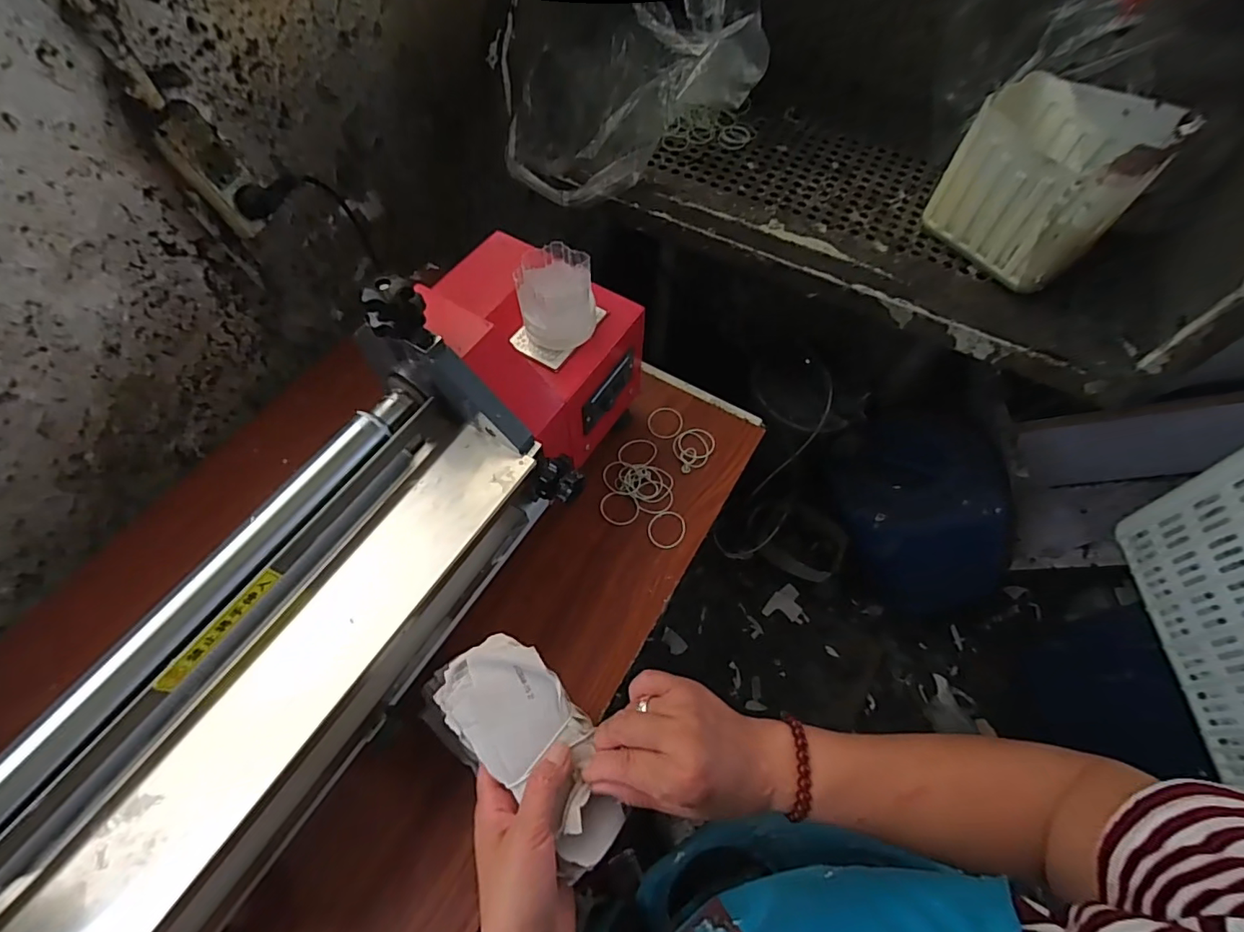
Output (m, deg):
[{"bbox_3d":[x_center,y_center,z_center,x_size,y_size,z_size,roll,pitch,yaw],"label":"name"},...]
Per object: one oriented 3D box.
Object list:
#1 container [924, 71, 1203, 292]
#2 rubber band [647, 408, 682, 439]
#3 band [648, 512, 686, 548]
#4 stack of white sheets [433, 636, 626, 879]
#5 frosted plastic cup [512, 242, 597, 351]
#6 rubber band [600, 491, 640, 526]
[{"bbox_3d":[0.529,-0.359,0.687,0.140,0.203,0.195,-32,67,-16],"label":"container"},{"bbox_3d":[0.059,-0.058,0.727,0.047,0.004,0.047,0,70,1],"label":"rubber band"},{"bbox_3d":[0.056,0.079,0.658,0.046,0.004,0.048,0,62,0],"label":"band"},{"bbox_3d":[-0.062,0.194,0.375,0.076,0.034,0.157,-38,73,-18],"label":"stack of white sheets"},{"bbox_3d":[-0.065,-0.172,0.534,0.073,0.072,0.084,-7,63,-4],"label":"frosted plastic cup"},{"bbox_3d":[-0.003,0.053,0.670,0.049,0.004,0.045,0,62,0],"label":"rubber band"}]

